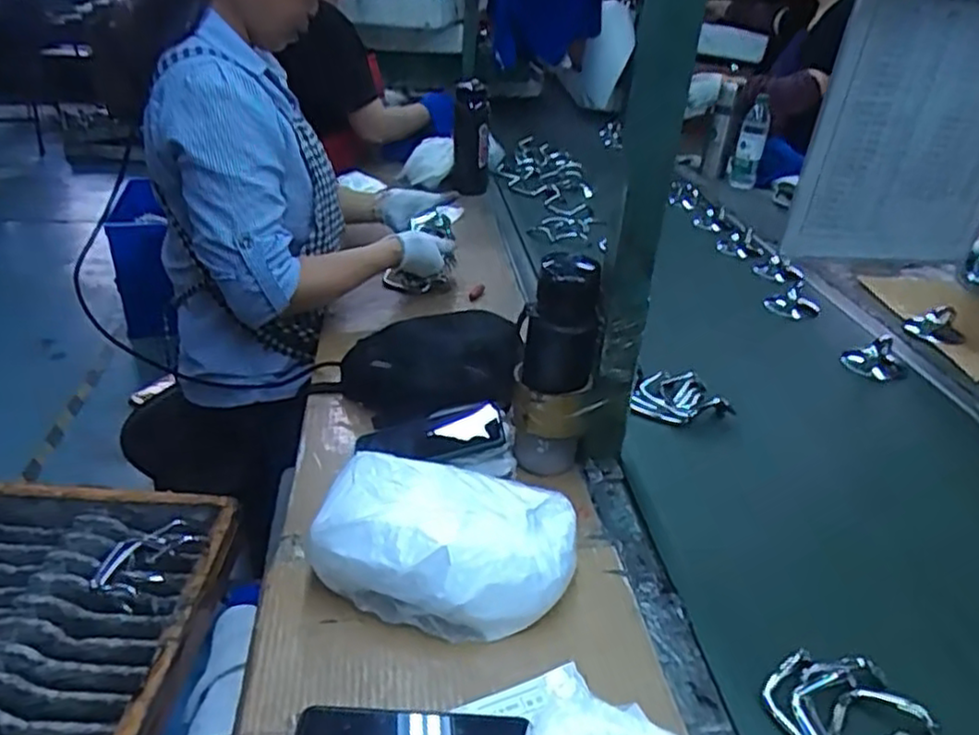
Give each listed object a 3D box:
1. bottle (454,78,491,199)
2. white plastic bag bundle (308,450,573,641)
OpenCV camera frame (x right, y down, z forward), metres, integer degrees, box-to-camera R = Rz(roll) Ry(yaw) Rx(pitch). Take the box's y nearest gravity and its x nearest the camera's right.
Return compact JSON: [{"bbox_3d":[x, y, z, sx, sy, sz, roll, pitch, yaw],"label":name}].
[{"bbox_3d":[-0.039,-0.513,1.606,0.085,0.226,0.069,3,30,-2],"label":"bottle"},{"bbox_3d":[-0.037,0.152,0.625,0.209,0.086,0.128,9,31,10],"label":"white plastic bag bundle"}]

